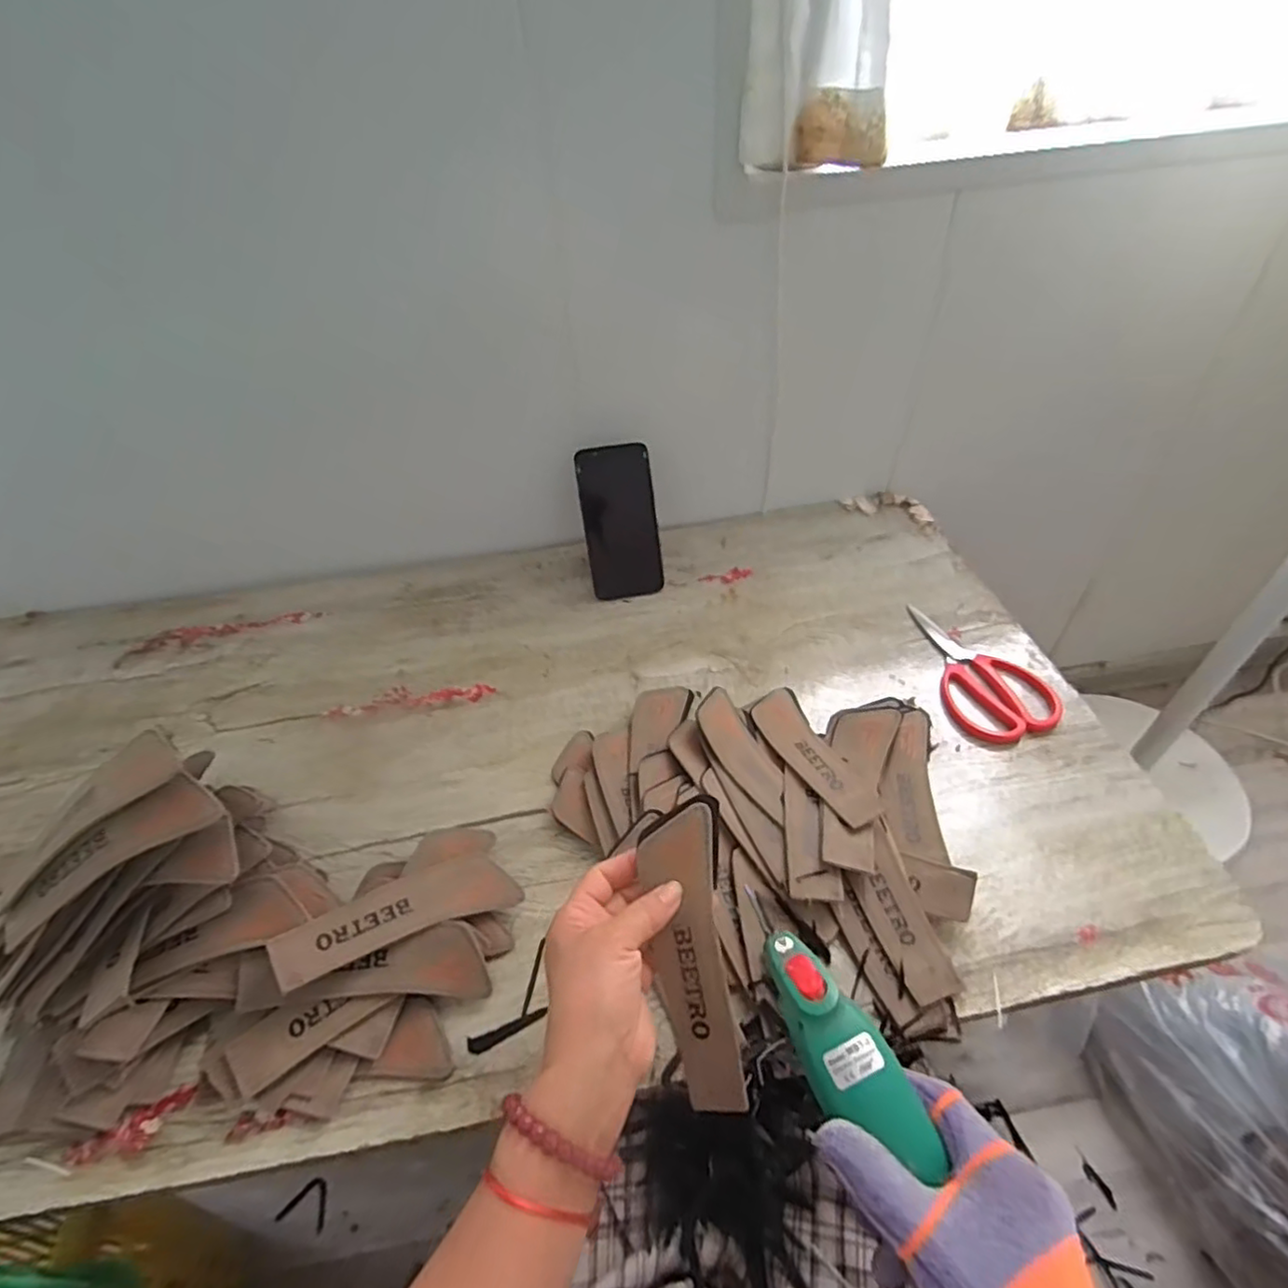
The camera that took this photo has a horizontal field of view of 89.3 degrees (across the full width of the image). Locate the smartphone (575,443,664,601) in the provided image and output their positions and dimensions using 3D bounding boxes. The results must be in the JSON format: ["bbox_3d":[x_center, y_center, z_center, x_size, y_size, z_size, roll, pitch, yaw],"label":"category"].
[{"bbox_3d":[-0.026,-0.137,0.742,0.082,0.168,0.006,-9,15,-5],"label":"smartphone"}]

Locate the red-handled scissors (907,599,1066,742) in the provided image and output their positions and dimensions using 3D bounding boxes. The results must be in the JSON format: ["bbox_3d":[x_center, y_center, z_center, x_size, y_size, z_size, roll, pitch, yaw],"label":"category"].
[{"bbox_3d":[0.330,0.021,0.647,0.094,0.011,0.173,-9,44,-3],"label":"red-handled scissors"}]

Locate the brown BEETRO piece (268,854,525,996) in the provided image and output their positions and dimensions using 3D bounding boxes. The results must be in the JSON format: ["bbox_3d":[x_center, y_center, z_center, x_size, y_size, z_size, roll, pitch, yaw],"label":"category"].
[{"bbox_3d":[-0.172,0.188,0.463,0.158,0.021,0.049,-13,44,-30],"label":"brown BEETRO piece"}]

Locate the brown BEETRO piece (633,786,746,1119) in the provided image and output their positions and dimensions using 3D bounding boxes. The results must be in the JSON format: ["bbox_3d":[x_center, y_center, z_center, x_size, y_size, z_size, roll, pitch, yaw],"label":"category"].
[{"bbox_3d":[0.028,0.182,0.390,0.048,0.012,0.168,-8,80,13],"label":"brown BEETRO piece"}]

